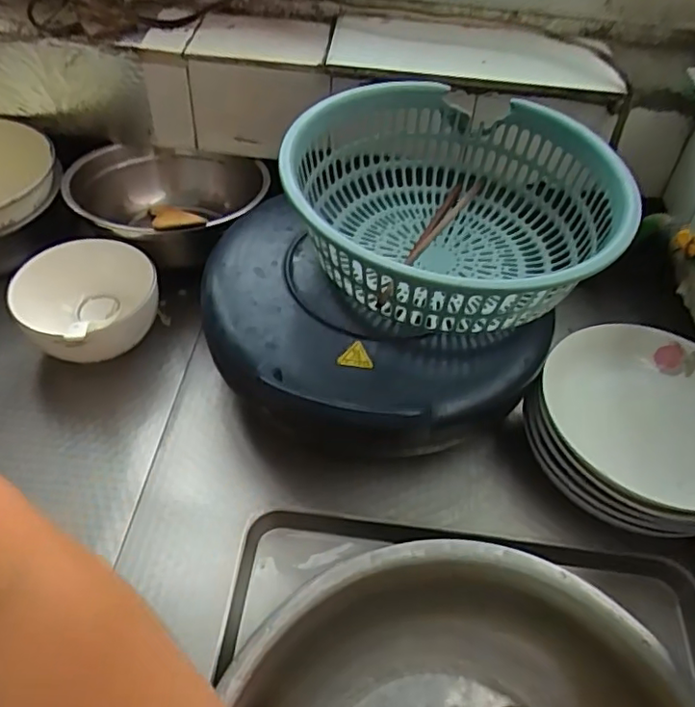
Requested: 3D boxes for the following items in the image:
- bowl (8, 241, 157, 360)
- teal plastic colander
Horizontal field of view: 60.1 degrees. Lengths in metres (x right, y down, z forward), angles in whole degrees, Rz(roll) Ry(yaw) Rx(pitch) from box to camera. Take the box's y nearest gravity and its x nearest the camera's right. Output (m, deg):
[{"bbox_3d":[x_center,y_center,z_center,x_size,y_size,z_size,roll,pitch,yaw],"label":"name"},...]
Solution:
[{"bbox_3d":[-0.247,-0.041,0.583,0.121,0.079,0.122,2,50,-2],"label":"bowl"},{"bbox_3d":[0.082,-0.122,0.524,0.271,0.109,0.295,-3,50,-7],"label":"teal plastic colander"}]

